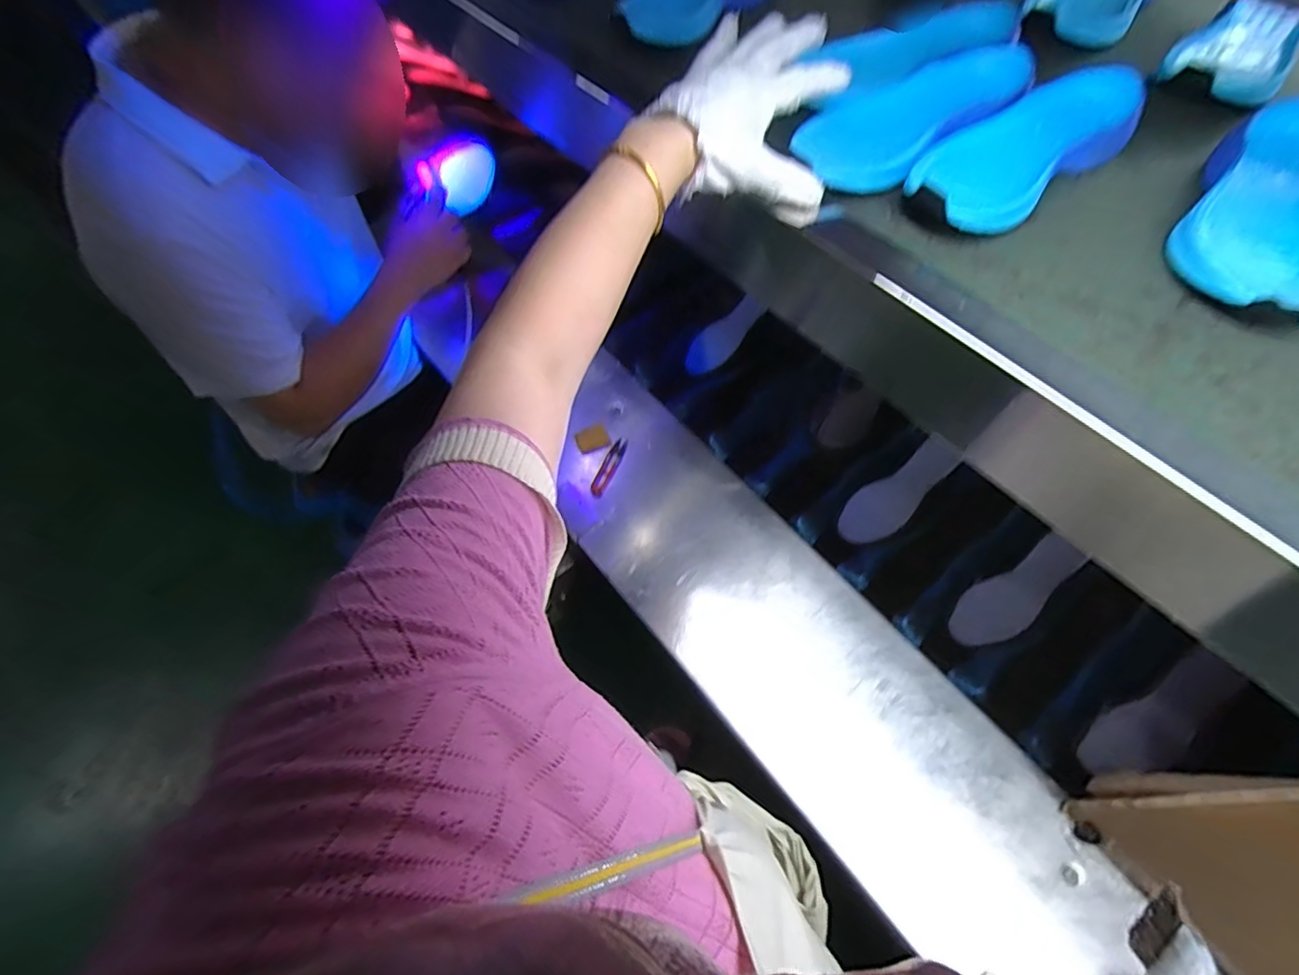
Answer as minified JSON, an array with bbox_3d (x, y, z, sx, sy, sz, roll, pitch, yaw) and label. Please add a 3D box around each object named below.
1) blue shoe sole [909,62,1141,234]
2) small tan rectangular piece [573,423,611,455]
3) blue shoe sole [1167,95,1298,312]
[{"bbox_3d":[0.300,-0.275,0.457,0.245,0.040,0.094,-36,67,-16],"label":"blue shoe sole"},{"bbox_3d":[-0.087,-0.074,0.850,0.056,0.009,0.036,-27,81,-35],"label":"small tan rectangular piece"},{"bbox_3d":[0.459,-0.206,0.414,0.090,0.037,0.251,32,68,17],"label":"blue shoe sole"}]

